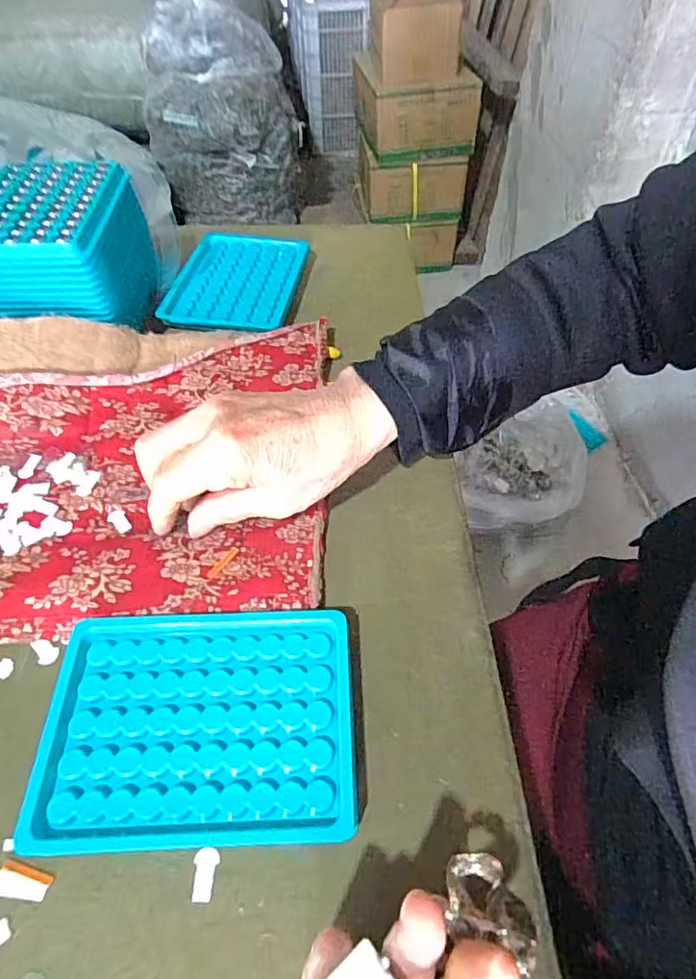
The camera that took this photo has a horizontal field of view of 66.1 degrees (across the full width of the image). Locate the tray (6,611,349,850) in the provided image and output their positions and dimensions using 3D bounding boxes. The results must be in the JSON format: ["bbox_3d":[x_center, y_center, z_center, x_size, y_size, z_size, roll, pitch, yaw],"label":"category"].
[{"bbox_3d":[-0.065,0.103,0.240,0.132,0.018,0.095,-1,54,-2],"label":"tray"}]

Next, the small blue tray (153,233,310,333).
[{"bbox_3d":[-0.091,-0.173,0.443,0.094,0.009,0.131,7,54,4],"label":"small blue tray"}]

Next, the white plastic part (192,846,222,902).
[{"bbox_3d":[-0.058,0.154,0.214,0.010,0.004,0.018,6,54,3],"label":"white plastic part"}]

